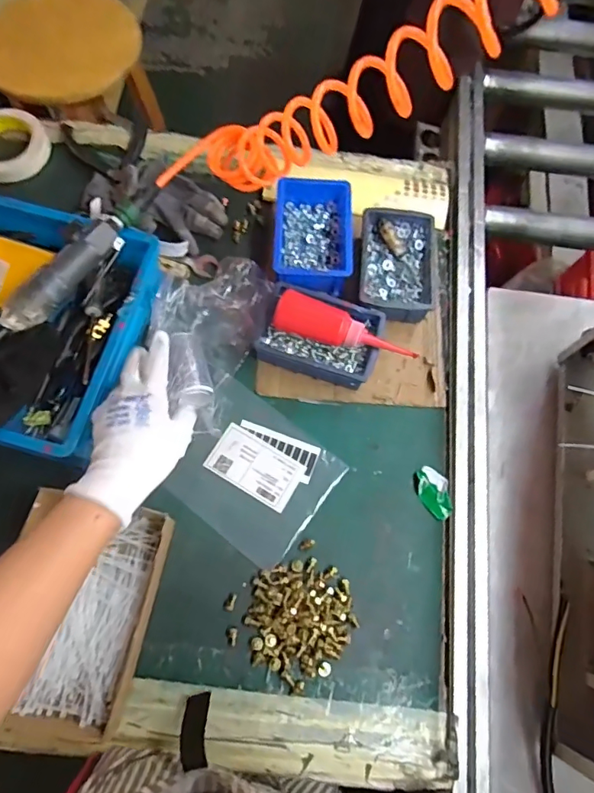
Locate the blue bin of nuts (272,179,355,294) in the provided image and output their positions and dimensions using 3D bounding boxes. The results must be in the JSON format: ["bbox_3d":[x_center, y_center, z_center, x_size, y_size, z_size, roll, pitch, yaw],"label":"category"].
[{"bbox_3d":[0.020,-0.213,0.618,0.097,0.049,0.158,2,71,-2],"label":"blue bin of nuts"}]

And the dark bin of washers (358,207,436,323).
[{"bbox_3d":[0.129,-0.167,0.611,0.100,0.044,0.156,6,71,-1],"label":"dark bin of washers"}]

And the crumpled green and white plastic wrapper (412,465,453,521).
[{"bbox_3d":[0.158,0.111,0.546,0.036,0.010,0.061,-20,73,-9],"label":"crumpled green and white plastic wrapper"}]

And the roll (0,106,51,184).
[{"bbox_3d":[-0.417,-0.359,0.679,0.107,0.039,0.107,1,71,-2],"label":"roll"}]

